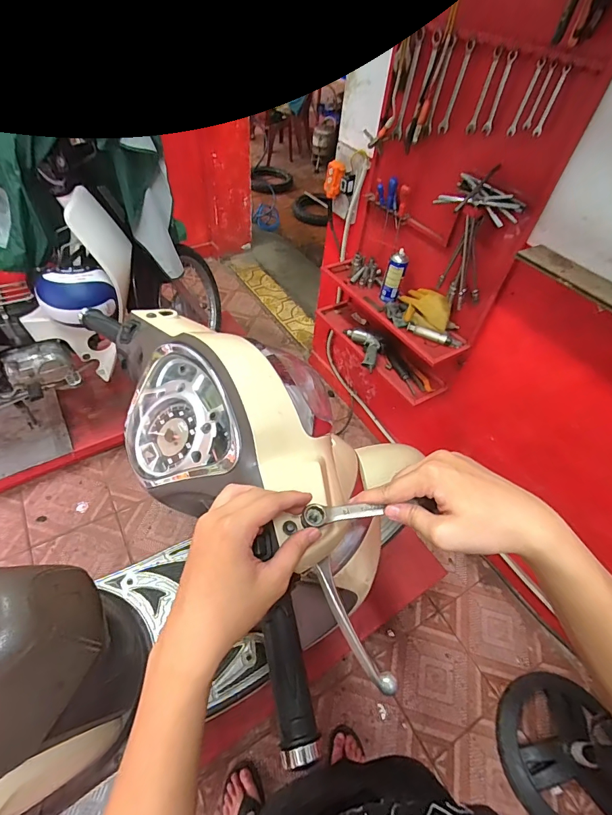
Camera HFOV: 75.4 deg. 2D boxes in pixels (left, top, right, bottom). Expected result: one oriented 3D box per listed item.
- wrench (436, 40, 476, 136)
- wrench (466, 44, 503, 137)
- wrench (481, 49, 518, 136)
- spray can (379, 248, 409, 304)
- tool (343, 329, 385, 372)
[{"bbox_3d":[0.372,-0.791,0.983,0.012,0.184,0.032,-22,55,-22],"label":"wrench"},{"bbox_3d":[0.420,-0.745,0.936,0.009,0.162,0.026,-16,53,-19],"label":"wrench"},{"bbox_3d":[0.445,-0.721,0.911,0.004,0.151,0.027,-34,61,-29],"label":"wrench"},{"bbox_3d":[0.299,-0.444,1.347,0.066,0.156,0.065,17,50,8],"label":"spray can"},{"bbox_3d":[0.232,-0.232,1.487,0.105,0.045,0.227,-14,53,-17],"label":"tool"}]

